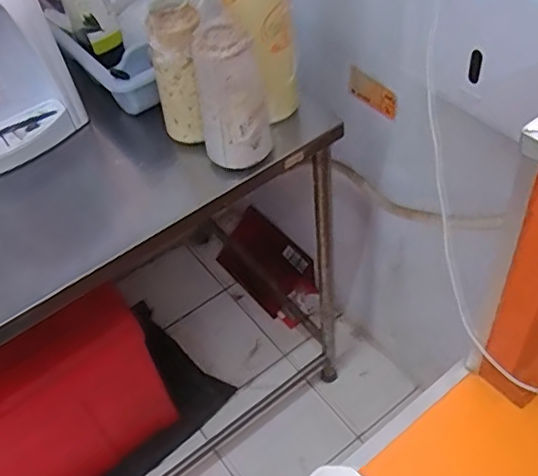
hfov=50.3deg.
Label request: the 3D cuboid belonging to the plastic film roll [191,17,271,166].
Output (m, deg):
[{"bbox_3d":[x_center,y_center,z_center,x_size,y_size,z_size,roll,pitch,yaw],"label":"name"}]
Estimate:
[{"bbox_3d":[-0.053,-0.202,0.794,0.095,0.194,0.089,-10,49,-1],"label":"plastic film roll"}]

